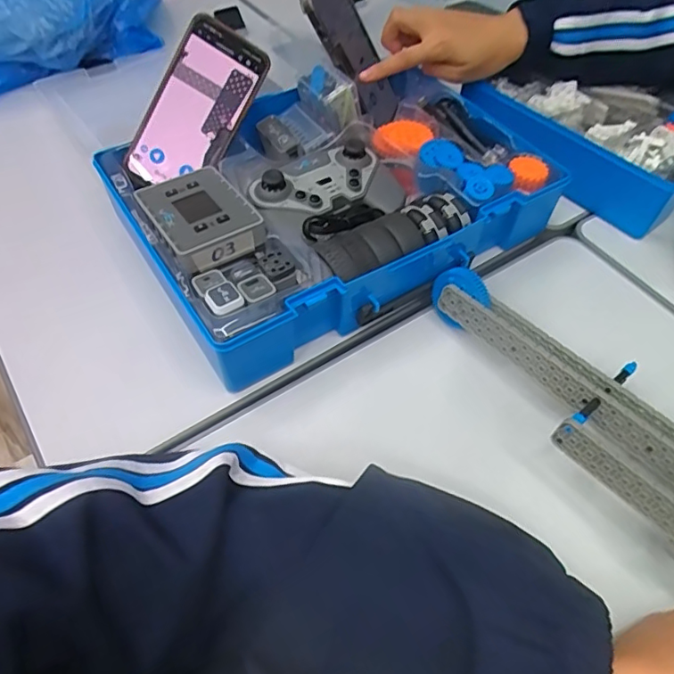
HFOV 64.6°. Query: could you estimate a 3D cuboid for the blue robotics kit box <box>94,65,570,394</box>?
[{"bbox_3d":[-0.004,-0.141,0.507,0.364,0.075,0.268,-27,61,-20],"label":"blue robotics kit box"}]

